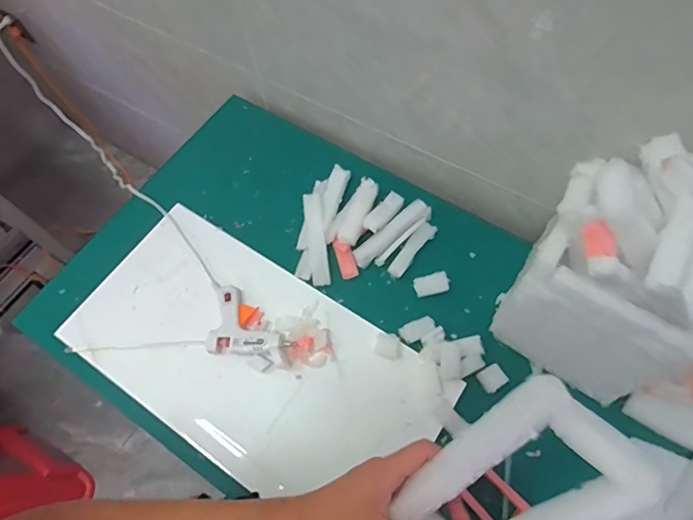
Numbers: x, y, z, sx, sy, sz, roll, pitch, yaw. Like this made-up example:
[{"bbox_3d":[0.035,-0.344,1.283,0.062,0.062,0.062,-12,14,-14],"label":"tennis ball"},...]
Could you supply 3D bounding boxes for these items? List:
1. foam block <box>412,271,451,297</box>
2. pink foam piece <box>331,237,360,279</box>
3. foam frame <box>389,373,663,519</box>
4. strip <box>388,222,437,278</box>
[{"bbox_3d":[0.142,0.041,0.786,0.057,0.015,0.032,-16,65,-4],"label":"foam block"},{"bbox_3d":[-0.002,-0.003,0.814,0.031,0.007,0.070,-22,85,-7],"label":"pink foam piece"},{"bbox_3d":[0.126,0.169,0.356,0.168,0.026,0.104,-43,82,18],"label":"foam frame"},{"bbox_3d":[0.114,-0.018,0.814,0.028,0.028,0.113,36,72,18],"label":"strip"}]

